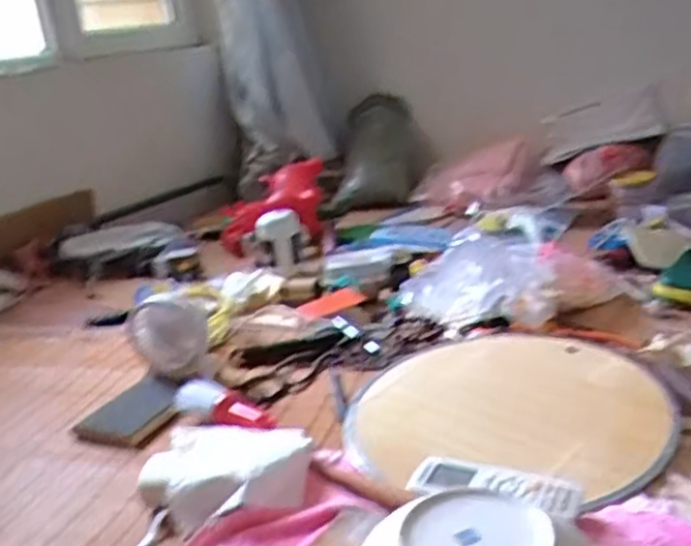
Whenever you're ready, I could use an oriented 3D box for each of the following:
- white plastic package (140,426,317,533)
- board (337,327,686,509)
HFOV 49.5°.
[{"bbox_3d":[-0.121,0.201,0.780,0.169,0.045,0.143,-5,18,8],"label":"white plastic package"},{"bbox_3d":[0.187,0.144,0.844,0.327,0.033,0.321,-1,19,20],"label":"board"}]

